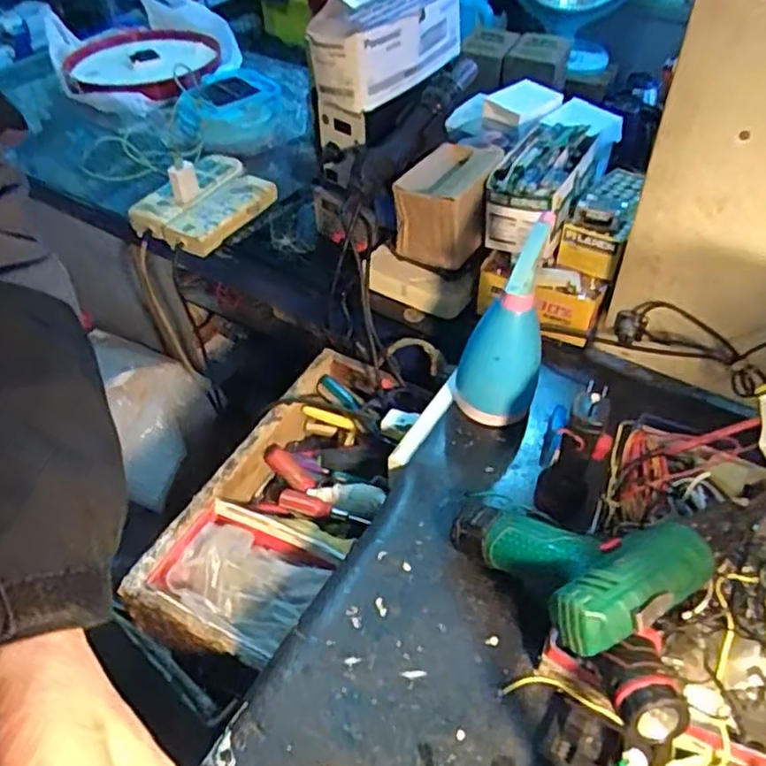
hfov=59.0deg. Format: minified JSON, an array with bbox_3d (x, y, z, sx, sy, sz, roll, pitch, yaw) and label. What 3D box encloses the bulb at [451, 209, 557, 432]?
[{"bbox_3d":[0.116,-0.054,0.663,0.078,0.207,0.075,8,45,7],"label":"bulb"}]

